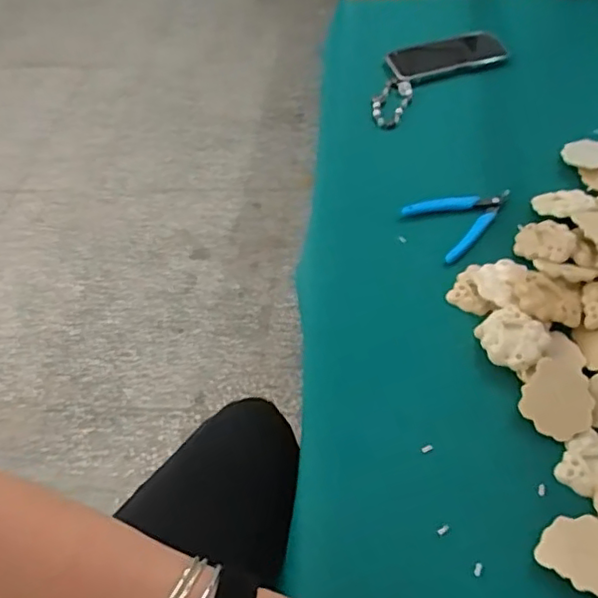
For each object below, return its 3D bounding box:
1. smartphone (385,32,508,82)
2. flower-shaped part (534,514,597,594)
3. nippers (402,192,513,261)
[{"bbox_3d":[0.218,-0.360,0.895,0.163,0.013,0.078,-11,51,-3],"label":"smartphone"},{"bbox_3d":[0.213,0.183,0.441,0.060,0.012,0.056,-3,51,4],"label":"flower-shaped part"},{"bbox_3d":[0.188,-0.096,0.680,0.116,0.007,0.090,-26,53,-14],"label":"nippers"}]

